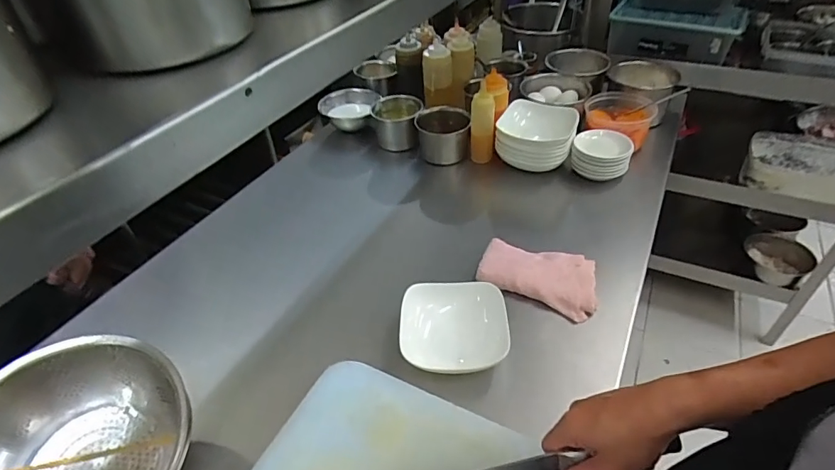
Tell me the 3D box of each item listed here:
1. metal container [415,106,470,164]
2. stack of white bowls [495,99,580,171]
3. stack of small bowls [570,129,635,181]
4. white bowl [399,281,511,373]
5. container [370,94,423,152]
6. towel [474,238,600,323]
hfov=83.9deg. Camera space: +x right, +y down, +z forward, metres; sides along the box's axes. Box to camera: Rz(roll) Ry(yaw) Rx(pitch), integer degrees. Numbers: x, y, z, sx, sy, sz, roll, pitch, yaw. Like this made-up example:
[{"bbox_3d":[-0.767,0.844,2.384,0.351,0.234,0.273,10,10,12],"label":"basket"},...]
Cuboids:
[{"bbox_3d":[0.055,-0.224,1.039,0.115,0.088,0.112,-2,41,1],"label":"metal container"},{"bbox_3d":[0.251,-0.201,0.988,0.155,0.110,0.162,11,43,16],"label":"stack of white bowls"},{"bbox_3d":[0.374,-0.155,0.951,0.112,0.093,0.118,15,45,20],"label":"stack of small bowls"},{"bbox_3d":[0.051,0.127,0.651,0.149,0.040,0.152,-1,41,2],"label":"white bowl"},{"bbox_3d":[-0.050,-0.260,1.092,0.117,0.087,0.142,3,42,7],"label":"container"},{"bbox_3d":[0.193,0.061,0.739,0.179,0.017,0.116,16,45,21],"label":"towel"}]

